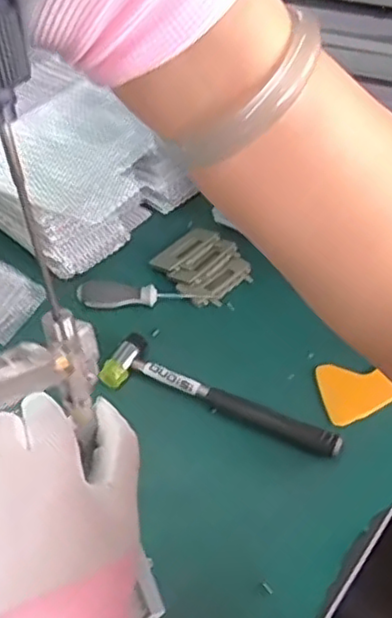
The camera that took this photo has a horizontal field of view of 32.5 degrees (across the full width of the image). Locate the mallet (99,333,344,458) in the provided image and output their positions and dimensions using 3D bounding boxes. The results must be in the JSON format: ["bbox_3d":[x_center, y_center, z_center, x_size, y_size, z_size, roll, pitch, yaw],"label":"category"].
[{"bbox_3d":[0.017,0.092,0.652,0.242,0.027,0.064,23,53,24],"label":"mallet"}]

